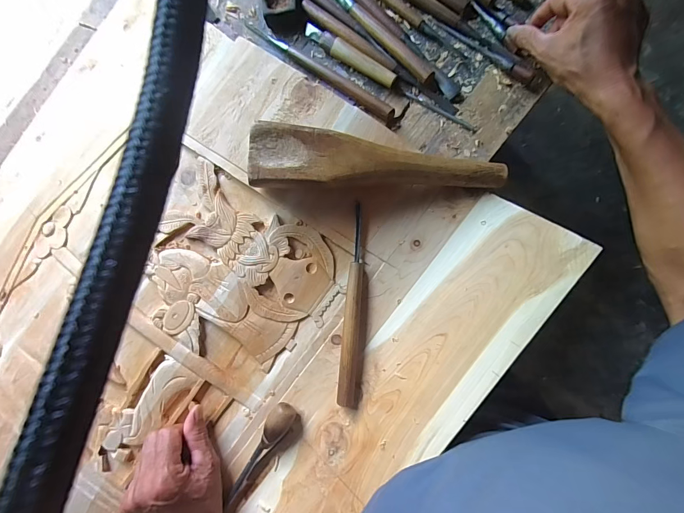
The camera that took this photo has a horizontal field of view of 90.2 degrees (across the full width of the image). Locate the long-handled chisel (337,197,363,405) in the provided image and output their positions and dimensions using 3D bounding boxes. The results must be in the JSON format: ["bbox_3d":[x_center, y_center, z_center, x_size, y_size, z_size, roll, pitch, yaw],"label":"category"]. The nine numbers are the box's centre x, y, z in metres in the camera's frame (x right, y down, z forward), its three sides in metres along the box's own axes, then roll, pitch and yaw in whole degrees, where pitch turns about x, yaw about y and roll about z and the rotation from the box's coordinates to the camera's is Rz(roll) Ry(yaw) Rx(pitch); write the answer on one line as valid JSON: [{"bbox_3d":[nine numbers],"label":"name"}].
[{"bbox_3d":[0.014,0.056,0.393,0.021,0.019,0.223,3,85,7],"label":"long-handled chisel"}]

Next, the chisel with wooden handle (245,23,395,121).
[{"bbox_3d":[-0.033,-0.250,0.450,0.242,0.018,0.018,37,90,8],"label":"chisel with wooden handle"}]

